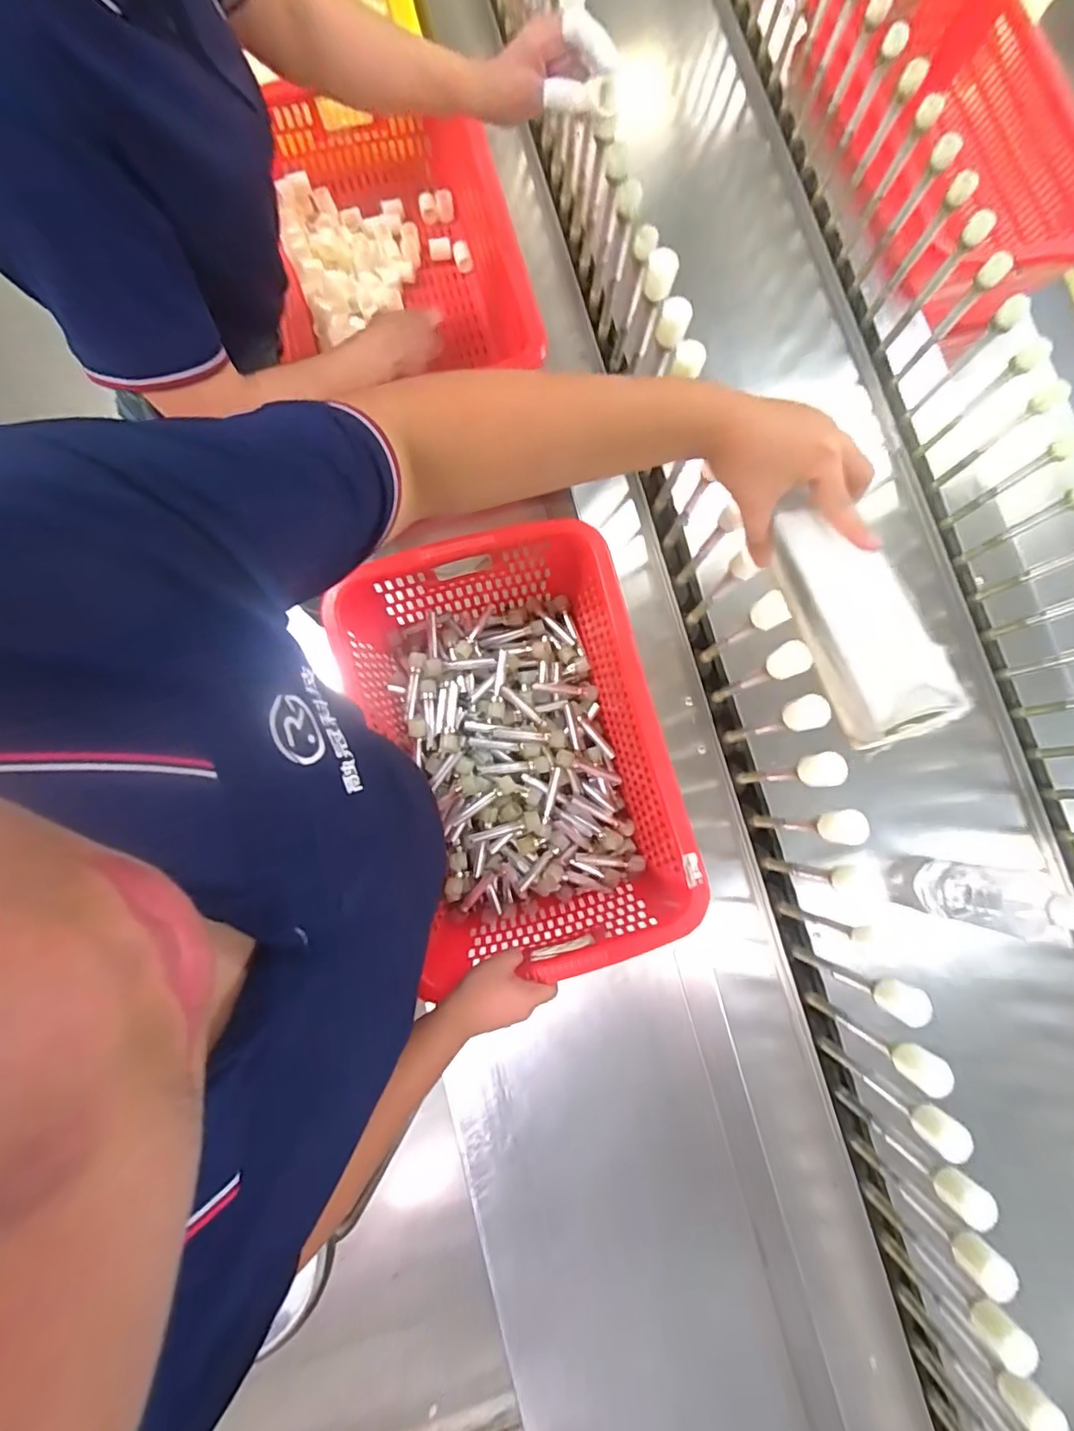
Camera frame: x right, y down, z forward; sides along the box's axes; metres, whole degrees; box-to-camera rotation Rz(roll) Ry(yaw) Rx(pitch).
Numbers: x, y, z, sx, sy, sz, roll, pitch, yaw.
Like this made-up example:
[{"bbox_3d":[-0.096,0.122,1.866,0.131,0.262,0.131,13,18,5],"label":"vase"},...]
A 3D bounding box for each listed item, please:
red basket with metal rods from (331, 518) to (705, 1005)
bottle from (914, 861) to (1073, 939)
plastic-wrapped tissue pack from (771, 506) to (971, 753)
[{"bbox_3d":[-0.016,0.045,0.726,0.333,0.164,0.500,-16,79,-2],"label":"red basket with metal rods"},{"bbox_3d":[0.459,0.184,0.572,0.074,0.145,0.063,9,79,3],"label":"bottle"},{"bbox_3d":[0.234,-0.070,0.424,0.064,0.043,0.183,-19,72,-3],"label":"plastic-wrapped tissue pack"}]

